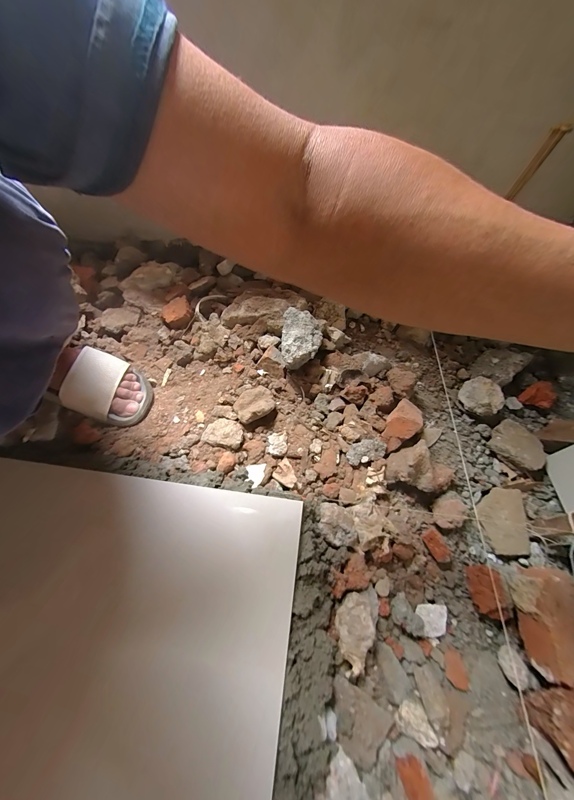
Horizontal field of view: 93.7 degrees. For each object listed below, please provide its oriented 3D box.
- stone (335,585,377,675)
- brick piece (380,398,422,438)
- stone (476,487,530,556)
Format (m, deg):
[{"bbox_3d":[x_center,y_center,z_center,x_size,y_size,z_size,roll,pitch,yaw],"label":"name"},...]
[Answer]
[{"bbox_3d":[0.087,0.280,0.334,0.047,0.026,0.089,29,66,16],"label":"stone"},{"bbox_3d":[0.191,0.029,0.431,0.045,0.040,0.075,33,68,17],"label":"brick piece"},{"bbox_3d":[0.346,0.191,0.429,0.081,0.018,0.097,7,62,5],"label":"stone"}]

